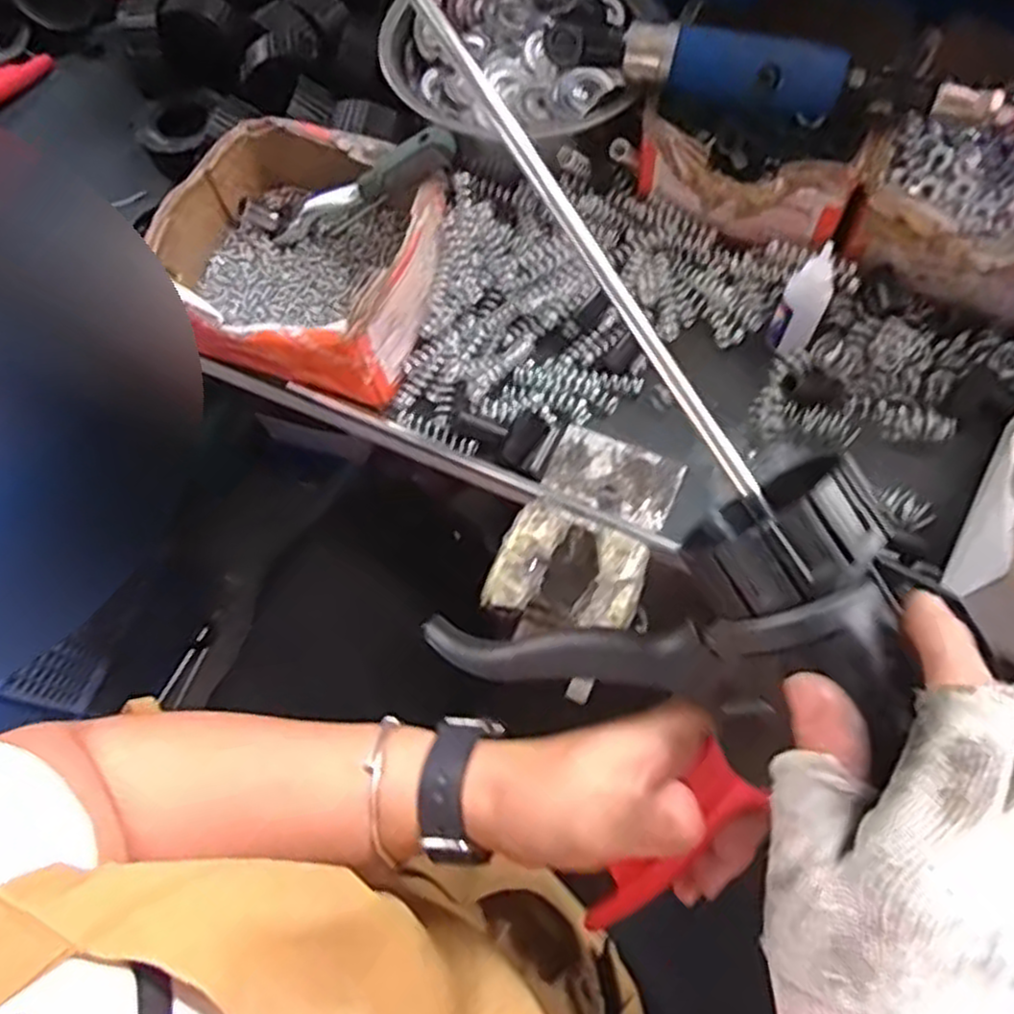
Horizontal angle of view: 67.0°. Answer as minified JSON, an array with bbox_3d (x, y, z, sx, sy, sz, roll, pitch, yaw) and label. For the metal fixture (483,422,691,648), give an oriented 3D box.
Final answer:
[{"bbox_3d":[0.045,0.014,0.424,0.075,0.026,0.130,20,69,11],"label":"metal fixture"}]

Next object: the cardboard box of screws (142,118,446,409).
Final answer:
[{"bbox_3d":[-0.122,-0.155,0.478,0.160,0.069,0.158,27,71,13],"label":"cardboard box of screws"}]

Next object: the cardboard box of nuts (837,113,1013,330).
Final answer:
[{"bbox_3d":[0.291,-0.192,0.462,0.138,0.060,0.134,27,71,13],"label":"cardboard box of nuts"}]

